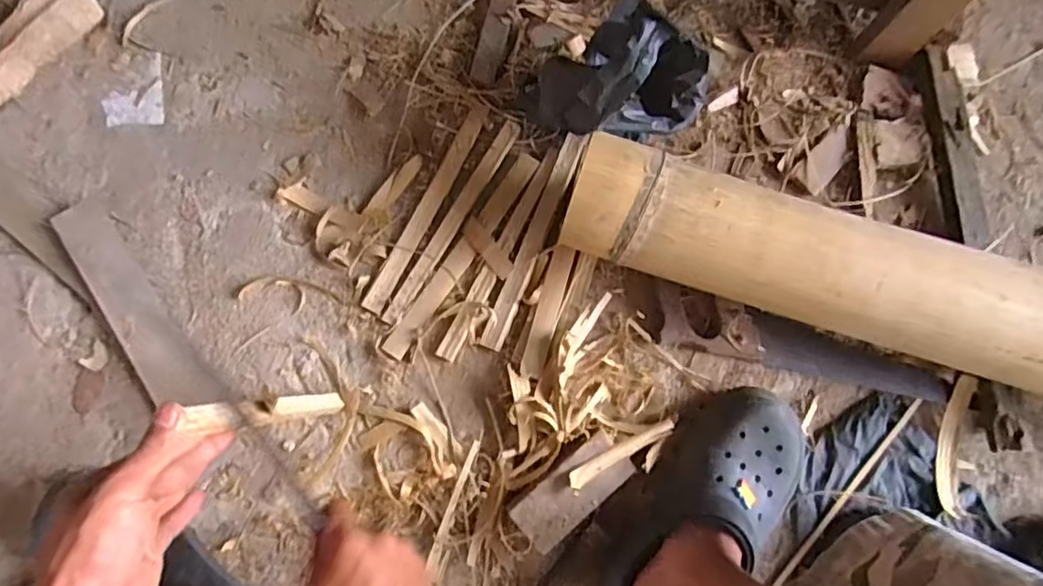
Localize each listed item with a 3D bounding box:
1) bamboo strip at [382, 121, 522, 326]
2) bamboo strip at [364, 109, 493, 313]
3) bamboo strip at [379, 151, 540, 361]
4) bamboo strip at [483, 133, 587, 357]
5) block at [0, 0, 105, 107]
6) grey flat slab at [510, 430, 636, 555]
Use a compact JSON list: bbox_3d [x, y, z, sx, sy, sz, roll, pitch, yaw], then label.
[{"bbox_3d":[-0.075,-0.084,0.701,0.021,0.006,0.271,29,75,6],"label":"bamboo strip"},{"bbox_3d":[-0.105,-0.100,0.708,0.025,0.005,0.271,25,76,7],"label":"bamboo strip"},{"bbox_3d":[-0.064,-0.045,0.694,0.027,0.011,0.274,32,76,7],"label":"bamboo strip"},{"bbox_3d":[0.015,-0.061,0.692,0.024,0.010,0.262,20,79,12],"label":"bamboo strip"},{"bbox_3d":[-0.576,-0.281,0.714,0.032,0.057,0.194,38,77,9],"label":"block"},{"bbox_3d":[0.054,0.205,0.634,0.126,0.012,0.056,-40,92,-7],"label":"grey flat slab"}]

